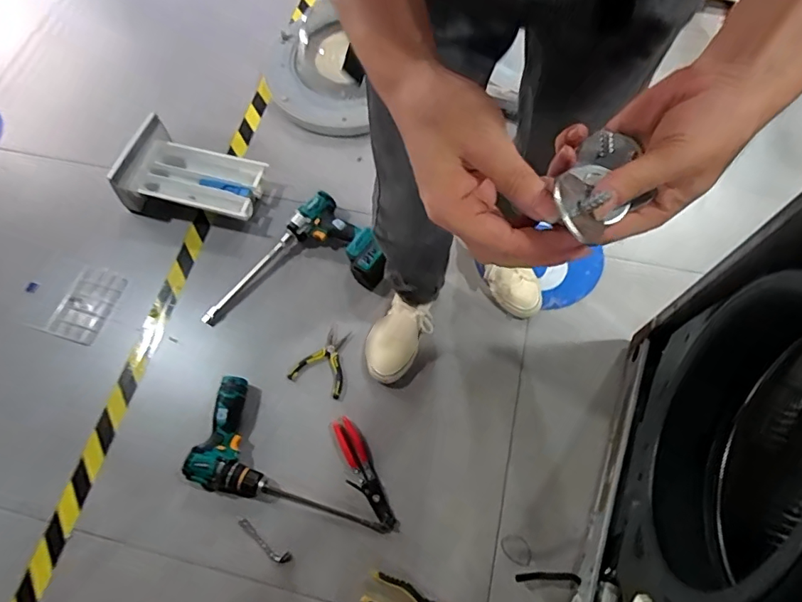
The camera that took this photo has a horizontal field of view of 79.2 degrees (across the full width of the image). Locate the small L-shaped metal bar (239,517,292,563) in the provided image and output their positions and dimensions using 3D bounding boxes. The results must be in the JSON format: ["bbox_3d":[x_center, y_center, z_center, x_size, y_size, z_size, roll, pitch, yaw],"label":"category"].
[{"bbox_3d":[-0.237,0.414,0.833,0.107,0.014,0.023,30,71,15],"label":"small L-shaped metal bar"}]

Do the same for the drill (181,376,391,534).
[{"bbox_3d":[-0.190,0.276,0.891,0.365,0.059,0.203,12,67,8],"label":"drill"}]

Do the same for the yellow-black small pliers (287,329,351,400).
[{"bbox_3d":[-0.155,0.120,1.012,0.112,0.014,0.138,19,69,11],"label":"yellow-black small pliers"}]

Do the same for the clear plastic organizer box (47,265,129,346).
[{"bbox_3d":[-0.690,0.006,1.074,0.101,0.019,0.172,16,61,-7],"label":"clear plastic organizer box"}]

